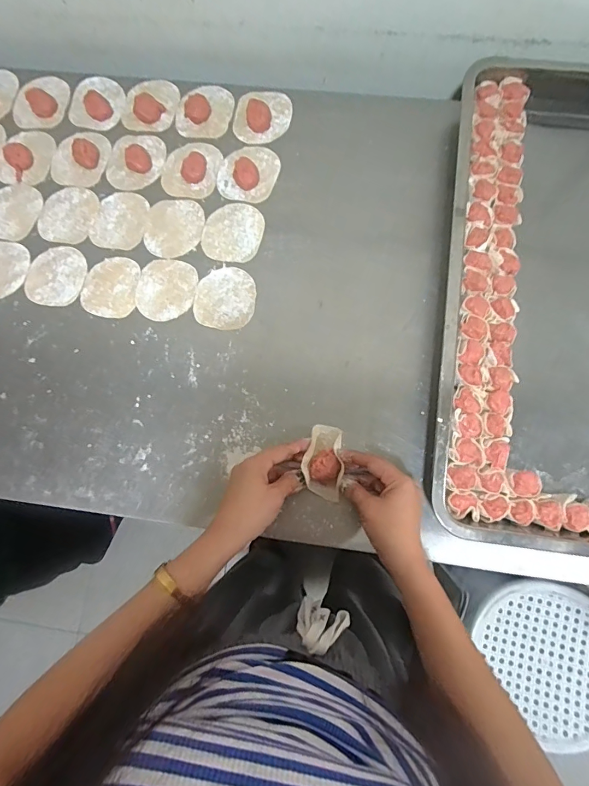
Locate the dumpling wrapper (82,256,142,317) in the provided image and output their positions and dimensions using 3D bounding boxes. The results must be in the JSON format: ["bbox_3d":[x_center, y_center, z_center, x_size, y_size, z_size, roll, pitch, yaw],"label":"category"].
[{"bbox_3d":[-0.241,-0.140,0.549,0.071,0.004,0.084,6,80,2],"label":"dumpling wrapper"}]

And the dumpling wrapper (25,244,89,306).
[{"bbox_3d":[-0.316,-0.156,0.558,0.079,0.004,0.082,0,80,1],"label":"dumpling wrapper"}]

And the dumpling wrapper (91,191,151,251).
[{"bbox_3d":[-0.235,-0.234,0.569,0.072,0.004,0.085,16,81,4],"label":"dumpling wrapper"}]

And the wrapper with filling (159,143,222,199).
[{"bbox_3d":[-0.143,-0.309,0.571,0.076,0.017,0.083,0,80,1],"label":"wrapper with filling"}]

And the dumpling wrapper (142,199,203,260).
[{"bbox_3d":[-0.161,-0.221,0.562,0.076,0.005,0.084,6,80,2],"label":"dumpling wrapper"}]

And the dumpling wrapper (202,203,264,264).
[{"bbox_3d":[-0.082,-0.212,0.555,0.076,0.004,0.083,0,80,1],"label":"dumpling wrapper"}]

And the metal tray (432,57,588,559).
[{"bbox_3d":[0.382,-0.125,0.499,0.406,0.059,0.616,8,80,3],"label":"metal tray"}]

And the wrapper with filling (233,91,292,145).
[{"bbox_3d":[-0.044,-0.390,0.586,0.077,0.012,0.087,10,80,3],"label":"wrapper with filling"}]

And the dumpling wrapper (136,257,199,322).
[{"bbox_3d":[-0.165,-0.135,0.544,0.074,0.004,0.083,9,80,3],"label":"dumpling wrapper"}]

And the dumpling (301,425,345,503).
[{"bbox_3d":[0.034,0.079,0.483,0.045,0.028,0.082,10,80,3],"label":"dumpling"}]

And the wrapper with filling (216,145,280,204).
[{"bbox_3d":[-0.063,-0.302,0.566,0.078,0.014,0.084,0,80,1],"label":"wrapper with filling"}]

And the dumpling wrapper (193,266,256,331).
[{"bbox_3d":[-0.089,-0.122,0.538,0.075,0.004,0.082,0,80,1],"label":"dumpling wrapper"}]

